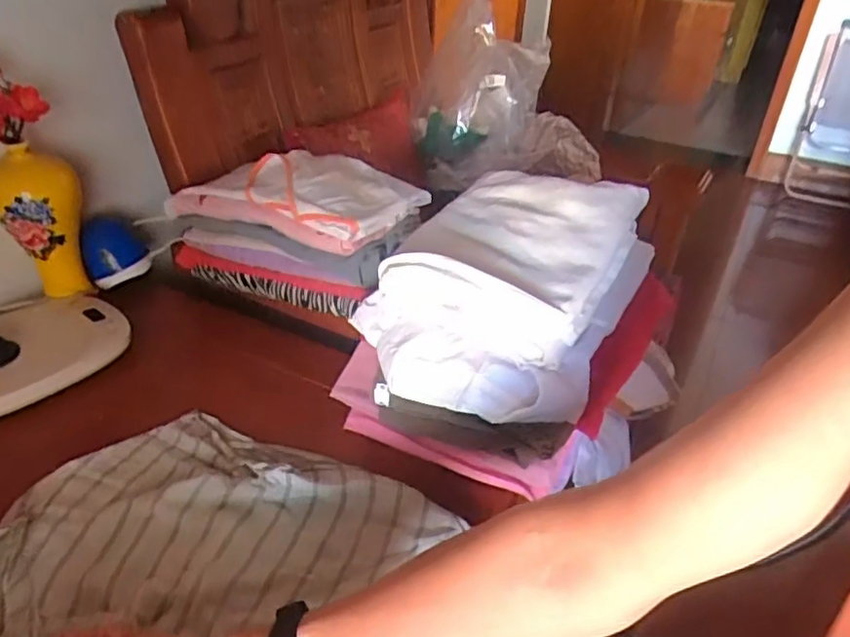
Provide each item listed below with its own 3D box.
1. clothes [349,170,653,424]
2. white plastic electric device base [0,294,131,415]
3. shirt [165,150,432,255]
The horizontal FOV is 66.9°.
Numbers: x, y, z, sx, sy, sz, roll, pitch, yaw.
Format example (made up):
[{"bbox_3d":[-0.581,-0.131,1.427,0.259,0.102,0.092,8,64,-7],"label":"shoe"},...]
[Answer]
[{"bbox_3d":[0.085,-0.044,0.657,0.227,0.124,0.287,18,37,21],"label":"clothes"},{"bbox_3d":[-0.453,0.037,0.727,0.106,0.052,0.228,25,40,29],"label":"white plastic electric device base"},{"bbox_3d":[-0.163,-0.164,0.804,0.290,0.052,0.163,18,37,21],"label":"shirt"}]

